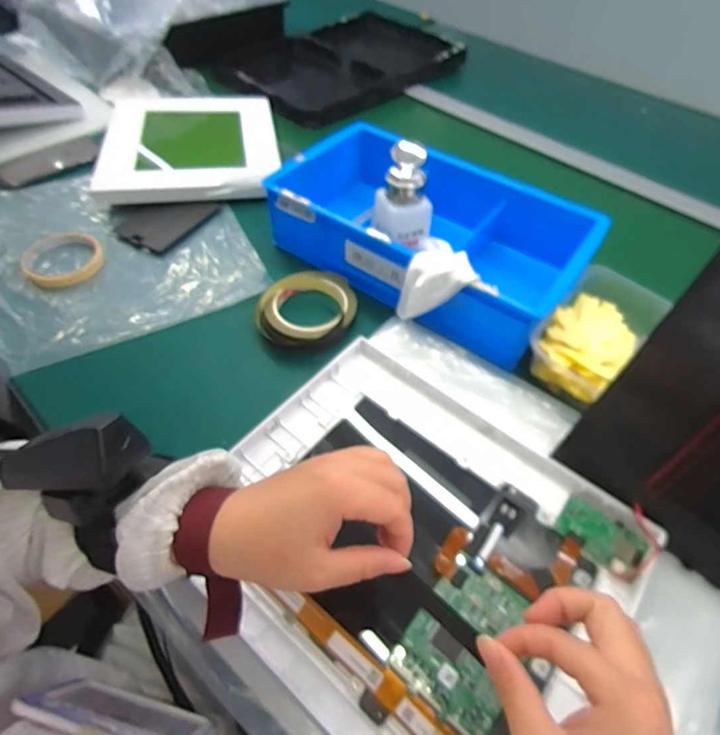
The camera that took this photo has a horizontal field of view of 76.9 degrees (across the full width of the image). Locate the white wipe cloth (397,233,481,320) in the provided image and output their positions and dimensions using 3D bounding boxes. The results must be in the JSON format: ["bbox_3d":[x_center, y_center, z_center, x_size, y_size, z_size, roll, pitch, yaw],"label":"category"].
[{"bbox_3d":[0.080,-0.081,0.467,0.063,0.076,0.059,26,54,16],"label":"white wipe cloth"}]

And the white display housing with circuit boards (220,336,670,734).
[{"bbox_3d":[0.038,0.126,0.346,0.297,0.023,0.252,34,57,22],"label":"white display housing with circuit boards"}]

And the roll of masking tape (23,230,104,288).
[{"bbox_3d":[-0.359,-0.132,0.548,0.086,0.020,0.086,2,51,-2],"label":"roll of masking tape"}]

